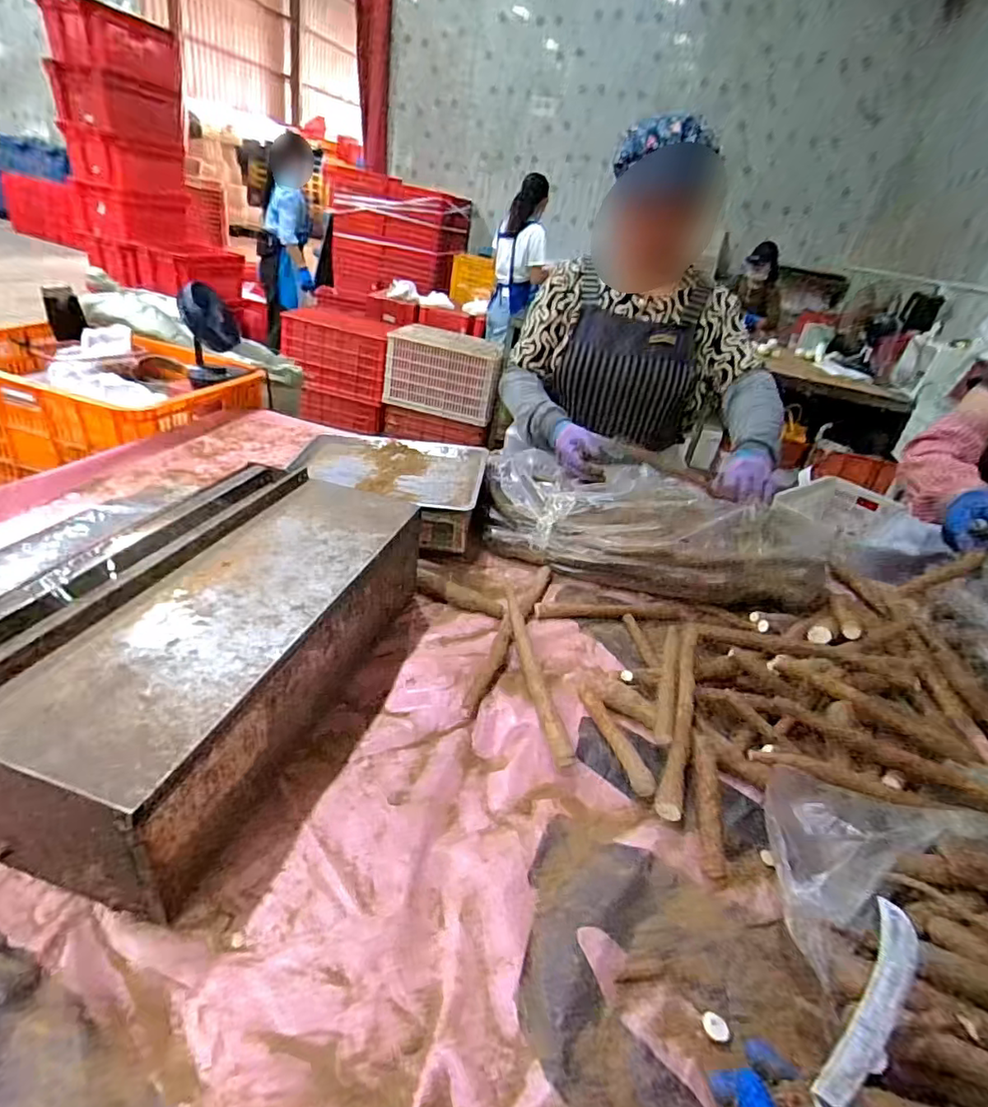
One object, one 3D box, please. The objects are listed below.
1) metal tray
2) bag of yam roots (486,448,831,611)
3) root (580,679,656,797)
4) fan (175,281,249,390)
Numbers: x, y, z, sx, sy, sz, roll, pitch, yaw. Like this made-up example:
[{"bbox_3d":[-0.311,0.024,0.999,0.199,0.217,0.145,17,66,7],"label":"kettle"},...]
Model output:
[{"bbox_3d":[-0.182,-0.150,0.982,0.324,0.027,0.228,12,32,0],"label":"metal tray"},{"bbox_3d":[0.260,-0.054,0.970,0.568,0.153,0.239,22,33,16],"label":"bag of yam roots"},{"bbox_3d":[0.138,0.210,0.668,0.027,0.027,0.176,2,33,-16],"label":"root"},{"bbox_3d":[-0.639,-0.495,1.279,0.121,0.205,0.097,-6,36,-26],"label":"fan"}]

